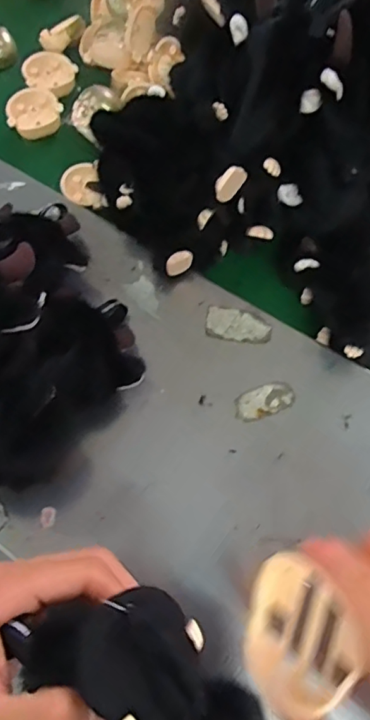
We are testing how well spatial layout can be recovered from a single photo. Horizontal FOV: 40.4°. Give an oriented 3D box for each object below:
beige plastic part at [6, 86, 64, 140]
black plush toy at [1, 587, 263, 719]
[{"bbox_3d":[-0.146,-0.239,0.487,0.051,0.023,0.044,-23,69,-7],"label":"beige plastic part"},{"bbox_3d":[-0.012,0.142,0.206,0.062,0.064,0.118,-40,70,-20],"label":"black plush toy"}]

